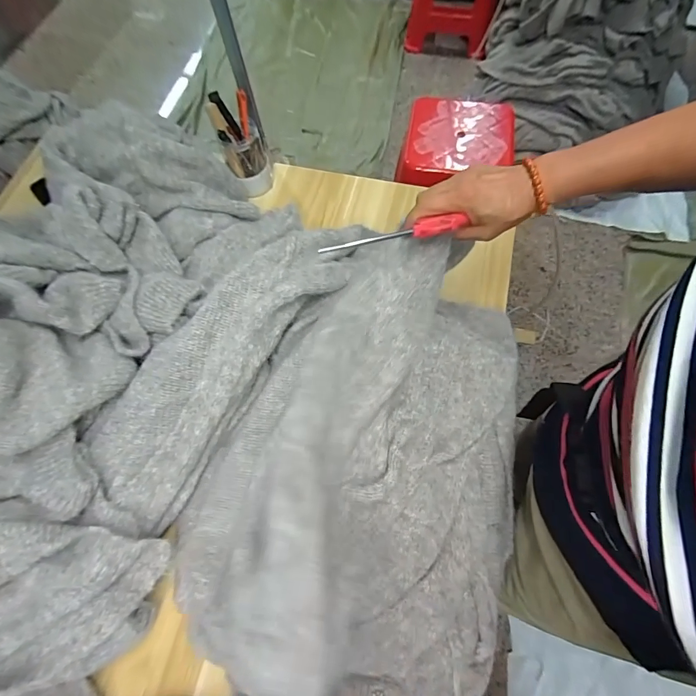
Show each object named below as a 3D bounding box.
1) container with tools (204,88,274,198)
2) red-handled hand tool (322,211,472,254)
[{"bbox_3d":[-0.183,-0.352,0.669,0.078,0.152,0.065,-17,65,-6],"label":"container with tools"},{"bbox_3d":[0.049,-0.116,0.398,0.158,0.020,0.019,-13,65,-2],"label":"red-handled hand tool"}]

